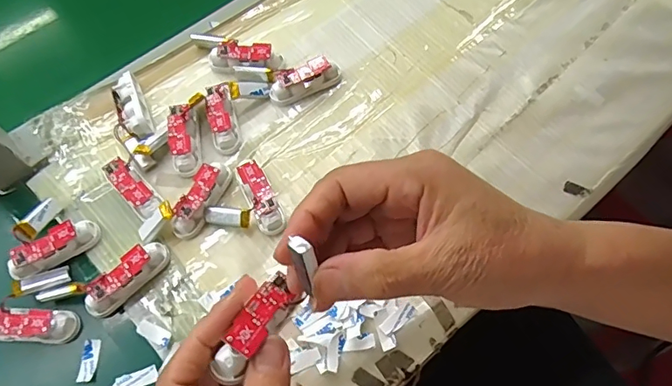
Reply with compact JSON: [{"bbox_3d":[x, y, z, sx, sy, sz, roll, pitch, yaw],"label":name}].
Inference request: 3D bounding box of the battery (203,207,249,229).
[{"bbox_3d":[-0.080,0.017,0.356,0.035,0.006,0.014,6,85,17],"label":"battery"}]

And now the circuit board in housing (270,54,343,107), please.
[{"bbox_3d":[-0.025,-0.095,0.404,0.061,0.020,0.021,-25,68,-11],"label":"circuit board in housing"}]

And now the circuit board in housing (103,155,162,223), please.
[{"bbox_3d":[-0.149,-0.004,0.362,0.021,0.020,0.050,-39,71,-17],"label":"circuit board in housing"}]

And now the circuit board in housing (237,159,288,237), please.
[{"bbox_3d":[-0.055,0.003,0.359,0.019,0.020,0.058,-22,67,-10],"label":"circuit board in housing"}]

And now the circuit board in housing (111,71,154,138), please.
[{"bbox_3d":[-0.163,-0.067,0.388,0.021,0.022,0.060,-21,67,-10],"label":"circuit board in housing"}]

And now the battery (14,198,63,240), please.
[{"bbox_3d":[-0.212,0.017,0.350,0.011,0.009,0.037,15,41,6],"label":"battery"}]

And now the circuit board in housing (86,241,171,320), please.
[{"bbox_3d":[-0.145,0.058,0.335,0.019,0.018,0.063,41,71,17],"label":"circuit board in housing"}]

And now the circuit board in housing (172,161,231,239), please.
[{"bbox_3d":[-0.099,0.001,0.360,0.018,0.018,0.066,22,67,9],"label":"circuit board in housing"}]

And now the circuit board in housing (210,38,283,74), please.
[{"bbox_3d":[-0.076,-0.115,0.411,0.060,0.019,0.018,-3,65,-2],"label":"circuit board in housing"}]

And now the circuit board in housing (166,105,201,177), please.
[{"bbox_3d":[-0.118,-0.042,0.379,0.020,0.020,0.054,-8,65,-4],"label":"circuit board in housing"}]

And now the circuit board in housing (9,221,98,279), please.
[{"bbox_3d":[-0.200,0.038,0.344,0.060,0.016,0.019,-30,69,-13],"label":"circuit board in housing"}]

